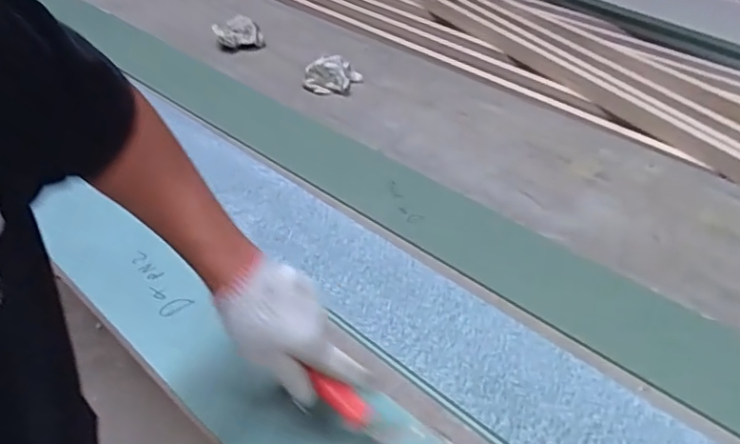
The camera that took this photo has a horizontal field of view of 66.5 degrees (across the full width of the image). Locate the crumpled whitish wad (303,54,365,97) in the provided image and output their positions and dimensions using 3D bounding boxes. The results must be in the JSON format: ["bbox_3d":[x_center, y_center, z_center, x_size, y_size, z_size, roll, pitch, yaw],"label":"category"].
[{"bbox_3d":[-0.081,-0.321,1.245,0.124,0.072,0.053,0,39,-4],"label":"crumpled whitish wad"}]

